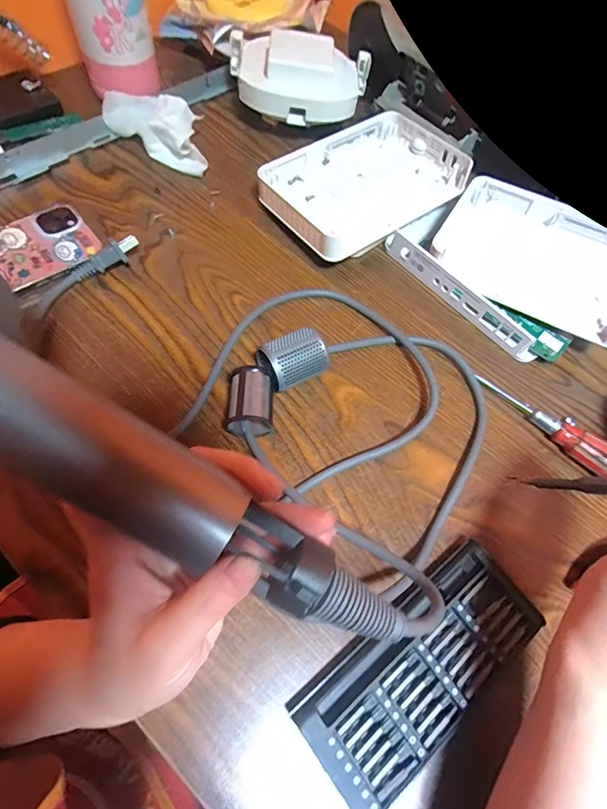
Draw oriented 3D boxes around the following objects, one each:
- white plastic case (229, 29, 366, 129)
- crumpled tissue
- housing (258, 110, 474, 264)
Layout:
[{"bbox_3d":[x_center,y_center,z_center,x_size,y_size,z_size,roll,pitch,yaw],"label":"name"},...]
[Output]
[{"bbox_3d":[0.002,-0.327,0.416,0.141,0.052,0.078,-7,67,-12],"label":"white plastic case"},{"bbox_3d":[-0.137,-0.263,0.393,0.102,0.035,0.058,12,65,-2],"label":"crumpled tissue"},{"bbox_3d":[0.056,-0.210,0.392,0.178,0.034,0.118,-35,73,-15],"label":"housing"}]

